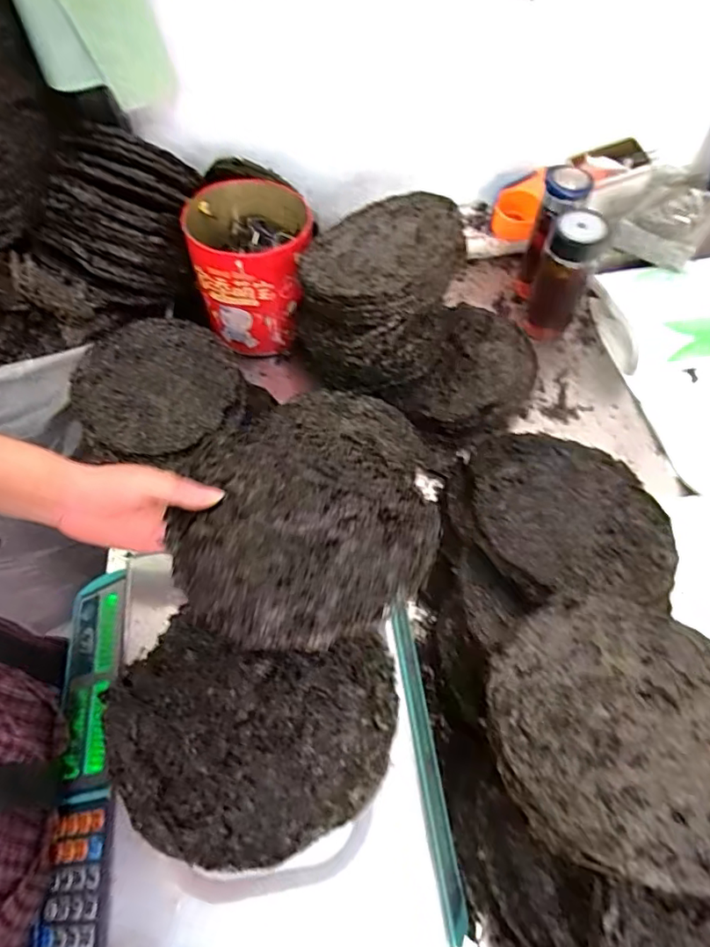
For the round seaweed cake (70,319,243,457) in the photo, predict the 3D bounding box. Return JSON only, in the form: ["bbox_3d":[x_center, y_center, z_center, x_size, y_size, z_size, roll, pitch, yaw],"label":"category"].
[{"bbox_3d":[-0.248,-0.111,0.672,0.189,0.021,0.192,0,60,1],"label":"round seaweed cake"}]

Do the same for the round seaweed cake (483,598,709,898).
[{"bbox_3d":[0.199,0.177,0.381,0.197,0.026,0.188,-4,38,4],"label":"round seaweed cake"}]

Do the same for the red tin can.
[{"bbox_3d":[-0.143,-0.293,0.781,0.169,0.179,0.151,-12,61,-6],"label":"red tin can"}]

